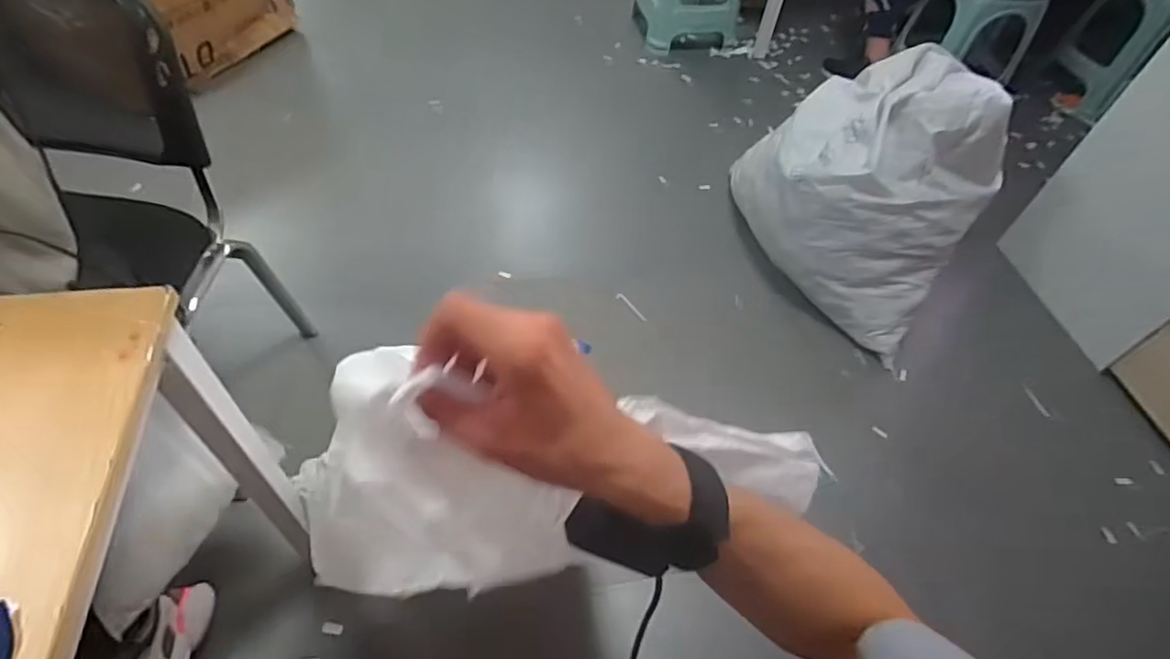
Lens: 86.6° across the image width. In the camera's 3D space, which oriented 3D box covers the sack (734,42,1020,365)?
[{"bbox_3d":[0.709,-0.396,1.608,0.588,0.495,0.532,30,56,17],"label":"sack"}]

